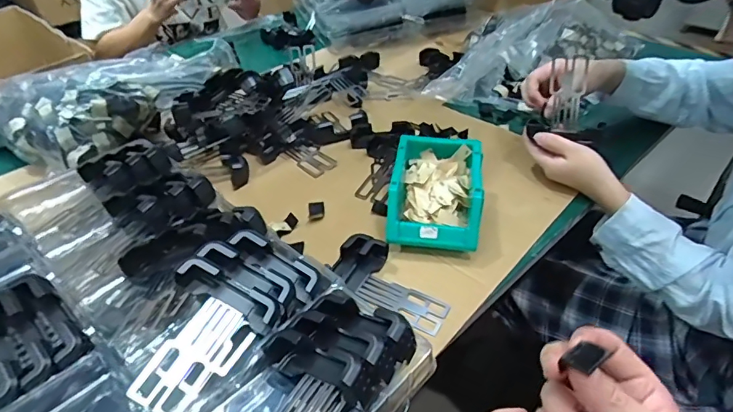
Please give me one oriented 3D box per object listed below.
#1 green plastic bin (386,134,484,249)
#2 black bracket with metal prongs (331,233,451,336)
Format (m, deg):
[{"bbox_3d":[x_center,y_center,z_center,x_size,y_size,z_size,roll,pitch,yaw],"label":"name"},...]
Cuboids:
[{"bbox_3d":[0.087,-0.015,0.607,0.107,0.080,0.149,5,41,9],"label":"green plastic bin"},{"bbox_3d":[0.025,0.088,0.534,0.141,0.032,0.059,37,52,21],"label":"black bracket with metal prongs"}]

